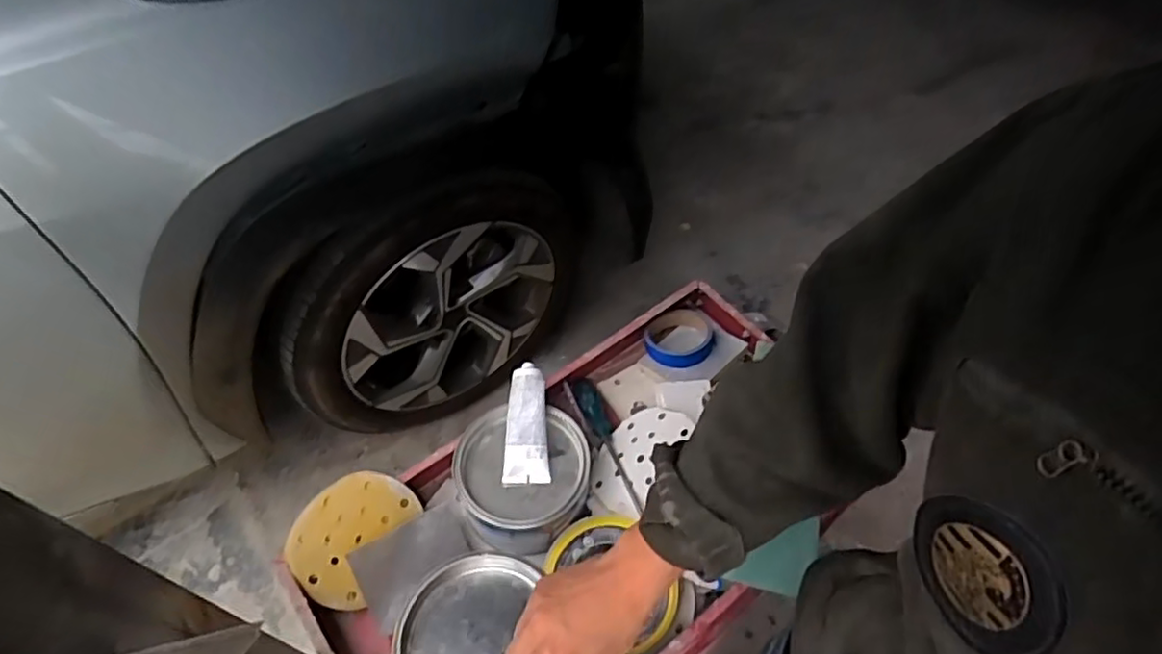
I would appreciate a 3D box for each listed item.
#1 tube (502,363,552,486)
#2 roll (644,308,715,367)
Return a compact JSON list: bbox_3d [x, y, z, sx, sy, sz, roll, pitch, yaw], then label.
[{"bbox_3d":[-0.062,0.112,0.746,0.050,0.025,0.132,0,71,-4],"label":"tube"},{"bbox_3d":[0.136,0.016,0.895,0.090,0.027,0.089,0,54,0],"label":"roll"}]

